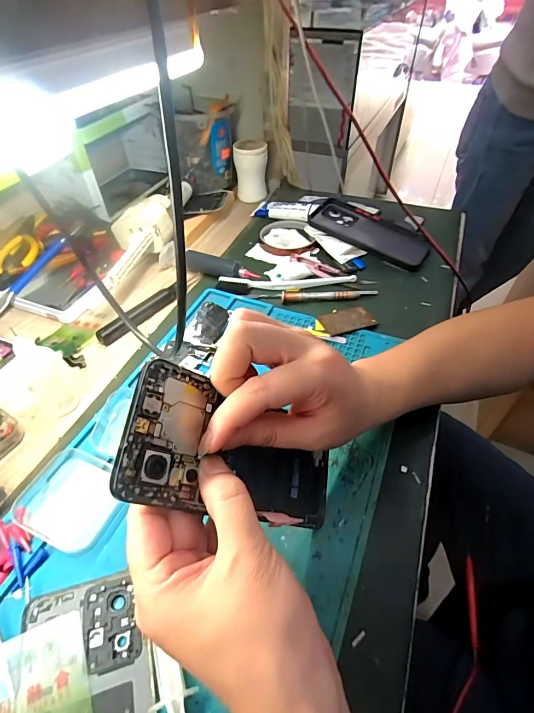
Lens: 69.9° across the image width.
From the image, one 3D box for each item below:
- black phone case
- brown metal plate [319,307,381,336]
[{"bbox_3d":[0.143,-0.173,0.531,0.162,0.013,0.084,29,55,18],"label":"black phone case"},{"bbox_3d":[0.091,-0.042,0.430,0.059,0.004,0.038,-14,46,-13],"label":"brown metal plate"}]

